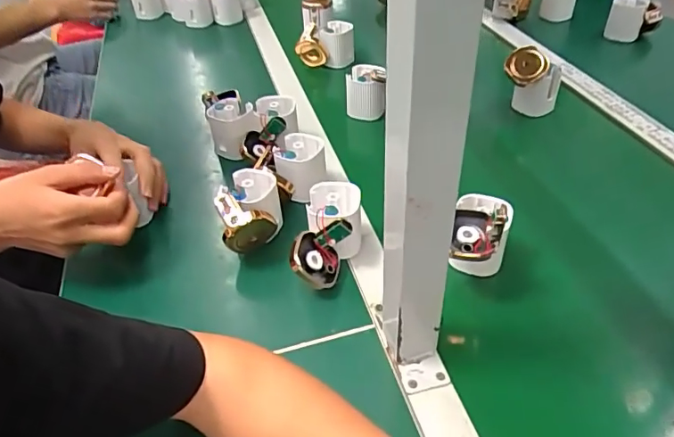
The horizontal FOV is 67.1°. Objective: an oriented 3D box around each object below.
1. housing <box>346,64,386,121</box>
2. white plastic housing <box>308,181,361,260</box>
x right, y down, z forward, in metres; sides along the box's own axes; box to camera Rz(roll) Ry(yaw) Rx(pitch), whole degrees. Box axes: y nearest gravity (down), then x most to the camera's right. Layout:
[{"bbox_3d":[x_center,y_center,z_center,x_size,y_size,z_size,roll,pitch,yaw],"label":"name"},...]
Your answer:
[{"bbox_3d":[0.044,-0.189,0.757,0.063,0.072,0.061,3,43,5],"label":"housing"},{"bbox_3d":[-0.001,0.006,0.534,0.054,0.068,0.070,0,43,3],"label":"white plastic housing"}]

